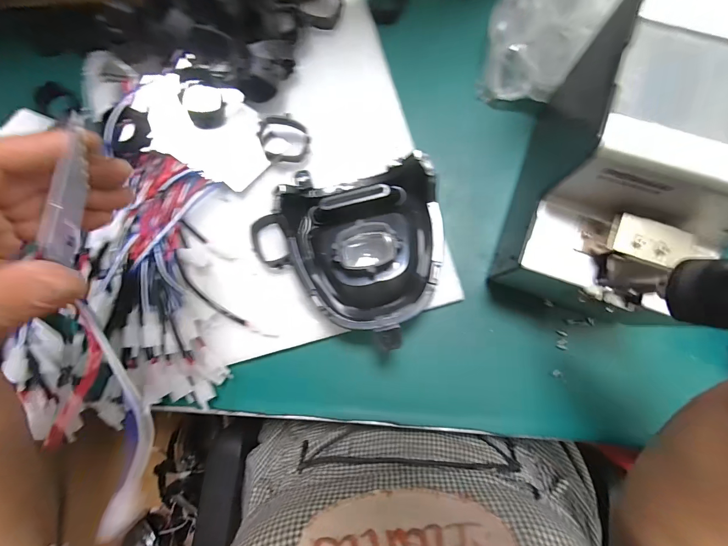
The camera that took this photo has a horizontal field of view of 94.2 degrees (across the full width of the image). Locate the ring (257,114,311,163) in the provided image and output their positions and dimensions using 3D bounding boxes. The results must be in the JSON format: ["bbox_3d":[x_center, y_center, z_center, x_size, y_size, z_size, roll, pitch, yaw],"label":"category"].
[{"bbox_3d":[-0.074,-0.126,0.320,0.046,0.012,0.042,-2,103,-9],"label":"ring"}]

